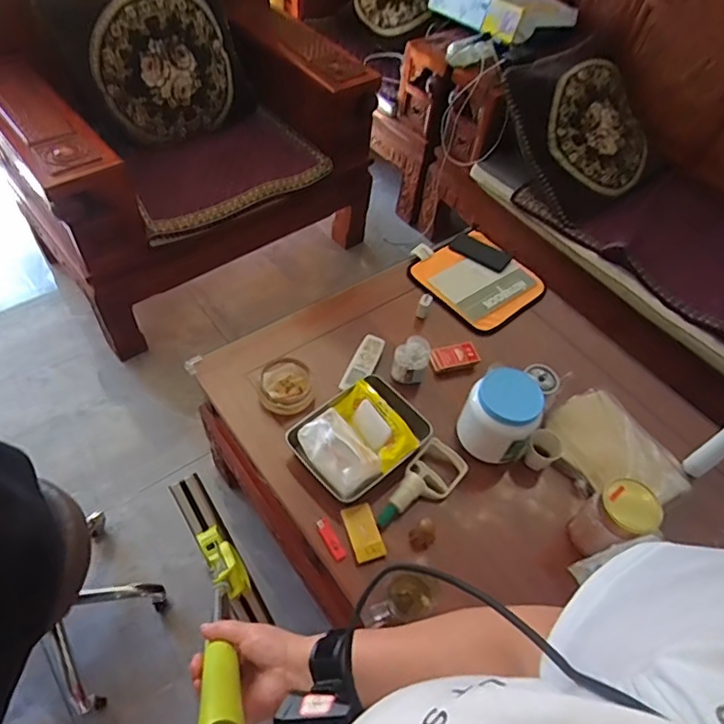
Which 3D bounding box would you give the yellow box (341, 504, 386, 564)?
[{"bbox_3d":[0.004,0.310,1.004,0.054,0.020,0.105,-14,55,-15],"label":"yellow box"}]

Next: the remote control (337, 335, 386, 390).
[{"bbox_3d":[0.003,0.002,1.210,0.057,0.022,0.153,19,54,10],"label":"remote control"}]

